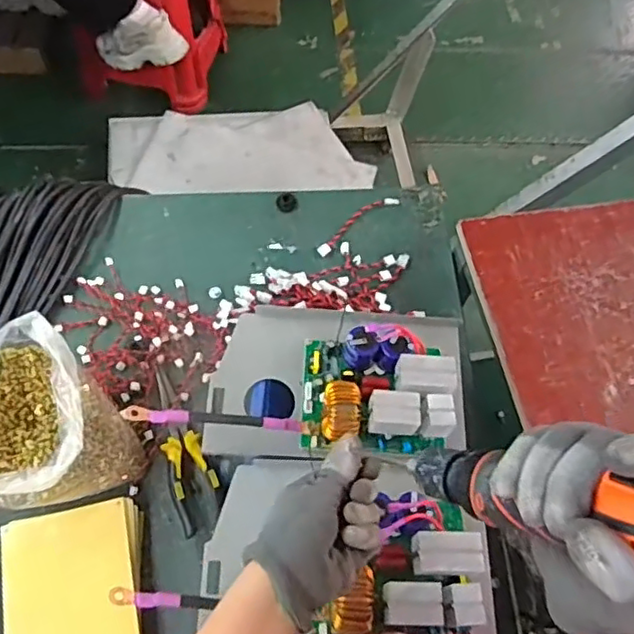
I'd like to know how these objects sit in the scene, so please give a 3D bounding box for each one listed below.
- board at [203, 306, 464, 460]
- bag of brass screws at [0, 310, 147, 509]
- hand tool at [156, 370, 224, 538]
[{"bbox_3d":[0.023,0.055,0.660,0.263,0.084,0.164,4,63,-2],"label":"board"},{"bbox_3d":[-0.290,0.110,0.655,0.142,0.127,0.164,-29,68,-17],"label":"bag of brass screws"},{"bbox_3d":[-0.157,0.145,0.724,0.051,0.022,0.194,-19,66,-13],"label":"hand tool"}]

